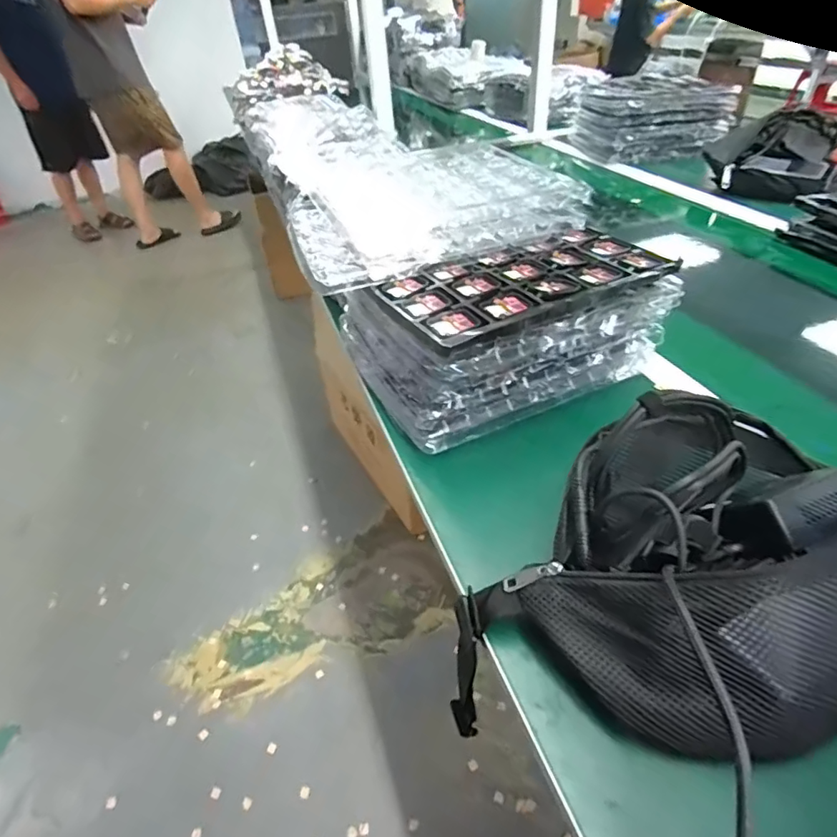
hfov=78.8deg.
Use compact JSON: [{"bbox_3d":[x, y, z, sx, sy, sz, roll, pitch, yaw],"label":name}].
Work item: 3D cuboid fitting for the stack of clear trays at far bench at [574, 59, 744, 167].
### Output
[{"bbox_3d":[0.567,-0.740,1.244,0.310,0.146,0.247,-6,41,0],"label":"stack of clear trays at far bench"}]

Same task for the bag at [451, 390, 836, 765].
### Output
[{"bbox_3d":[0.197,0.097,0.333,0.268,0.103,0.205,-27,45,-22],"label":"bag"}]

